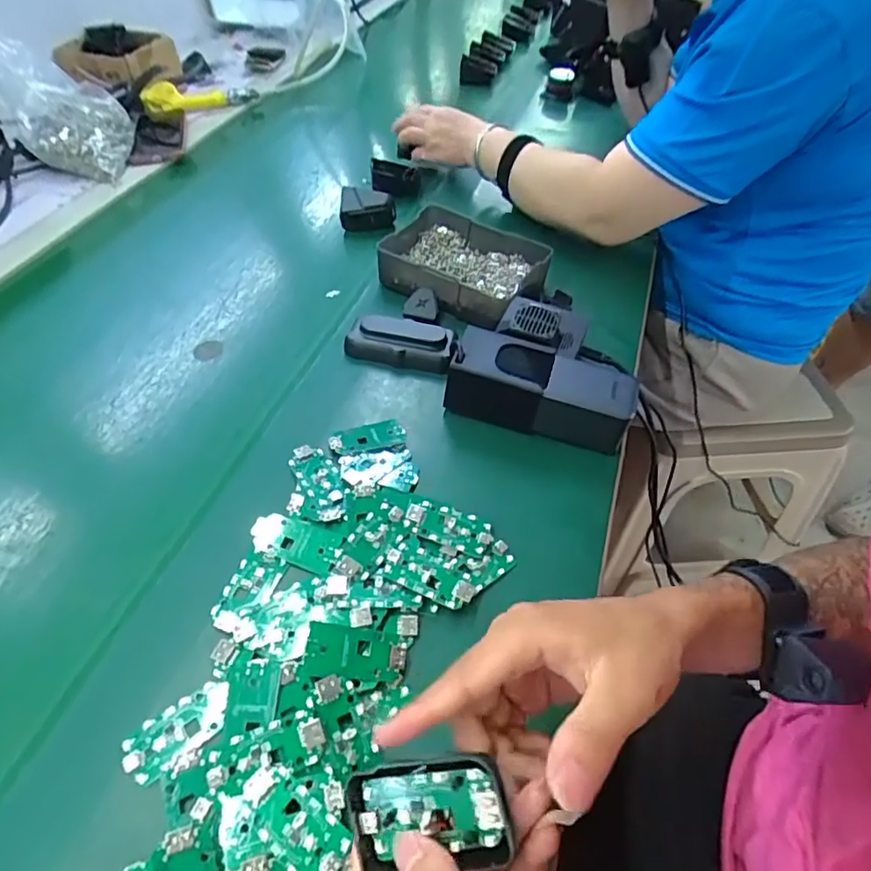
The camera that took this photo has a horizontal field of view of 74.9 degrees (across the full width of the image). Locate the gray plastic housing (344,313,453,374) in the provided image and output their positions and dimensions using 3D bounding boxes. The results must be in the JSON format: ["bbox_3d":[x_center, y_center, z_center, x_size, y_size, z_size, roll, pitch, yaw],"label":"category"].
[{"bbox_3d":[-0.033,-0.093,0.549,0.100,0.030,0.042,7,51,5],"label":"gray plastic housing"}]

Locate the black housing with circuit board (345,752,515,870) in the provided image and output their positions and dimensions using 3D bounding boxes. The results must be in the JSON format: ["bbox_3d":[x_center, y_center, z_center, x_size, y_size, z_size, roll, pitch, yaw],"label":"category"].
[{"bbox_3d":[-0.004,0.157,0.237,0.070,0.008,0.041,-20,75,20],"label":"black housing with circuit board"}]

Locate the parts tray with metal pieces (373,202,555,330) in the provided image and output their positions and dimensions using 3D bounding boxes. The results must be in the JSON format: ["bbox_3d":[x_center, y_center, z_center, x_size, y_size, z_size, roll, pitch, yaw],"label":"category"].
[{"bbox_3d":[0.030,-0.187,0.620,0.174,0.041,0.130,27,55,20],"label":"parts tray with metal pieces"}]

